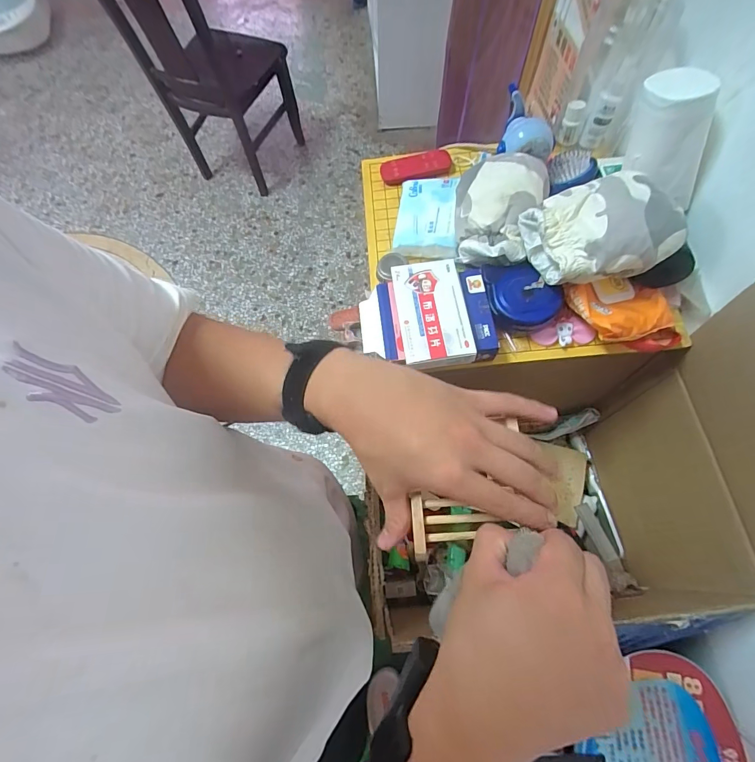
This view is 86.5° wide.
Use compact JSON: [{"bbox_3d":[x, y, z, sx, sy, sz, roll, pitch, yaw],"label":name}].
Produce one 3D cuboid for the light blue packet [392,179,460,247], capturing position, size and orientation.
[{"bbox_3d":[0.069,-0.238,0.564,0.080,0.024,0.129,6,67,5],"label":"light blue packet"}]

